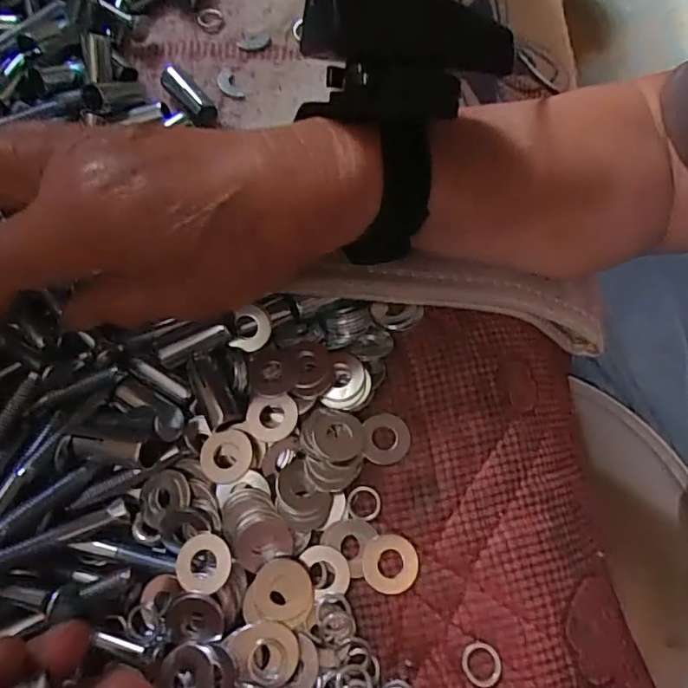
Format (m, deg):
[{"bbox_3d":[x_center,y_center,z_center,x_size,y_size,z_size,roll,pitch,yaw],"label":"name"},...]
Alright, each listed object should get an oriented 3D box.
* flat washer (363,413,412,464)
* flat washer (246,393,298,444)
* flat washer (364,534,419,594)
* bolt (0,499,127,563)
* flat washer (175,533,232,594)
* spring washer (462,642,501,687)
[{"bbox_3d":[0.018,0.039,0.225,0.019,0.004,0.021,-1,69,-1],"label":"flat washer"},{"bbox_3d":[-0.030,0.030,0.221,0.020,0.004,0.019,0,68,1],"label":"flat washer"},{"bbox_3d":[0.018,0.085,0.208,0.021,0.004,0.021,1,69,0],"label":"flat washer"},{"bbox_3d":[-0.111,0.072,0.201,0.057,0.004,0.006,-16,64,-38],"label":"bolt"},{"bbox_3d":[-0.053,0.083,0.203,0.020,0.004,0.021,5,70,-2],"label":"flat washer"},{"bbox_3d":[0.050,0.117,0.195,0.014,0.004,0.014,2,69,0],"label":"spring washer"}]

